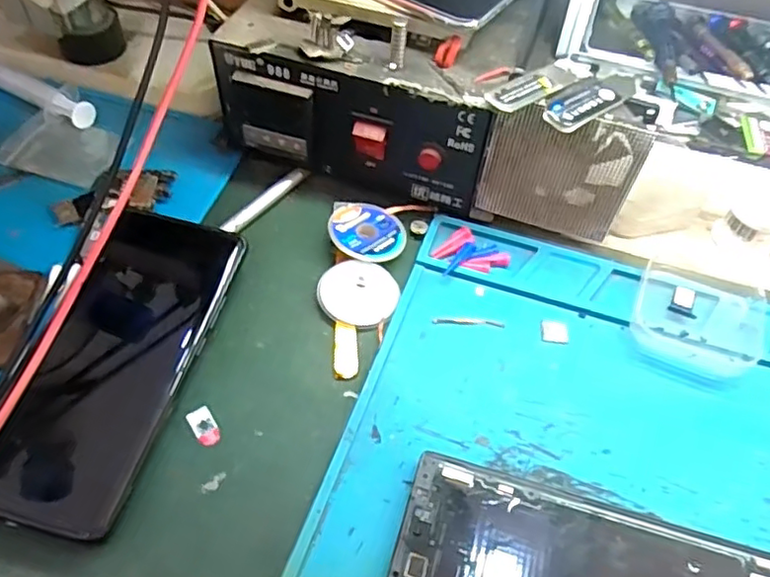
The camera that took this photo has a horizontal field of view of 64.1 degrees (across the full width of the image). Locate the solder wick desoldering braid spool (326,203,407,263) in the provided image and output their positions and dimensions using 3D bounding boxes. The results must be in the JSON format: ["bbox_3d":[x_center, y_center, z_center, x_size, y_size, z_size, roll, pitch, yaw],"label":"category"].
[{"bbox_3d":[-0.011,-0.034,0.359,0.042,0.012,0.045,0,55,-1],"label":"solder wick desoldering braid spool"}]

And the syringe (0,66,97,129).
[{"bbox_3d":[-0.240,-0.135,0.421,0.108,0.016,0.026,31,60,20],"label":"syringe"}]

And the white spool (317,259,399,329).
[{"bbox_3d":[-0.015,0.002,0.337,0.043,0.007,0.039,13,55,8],"label":"white spool"}]

